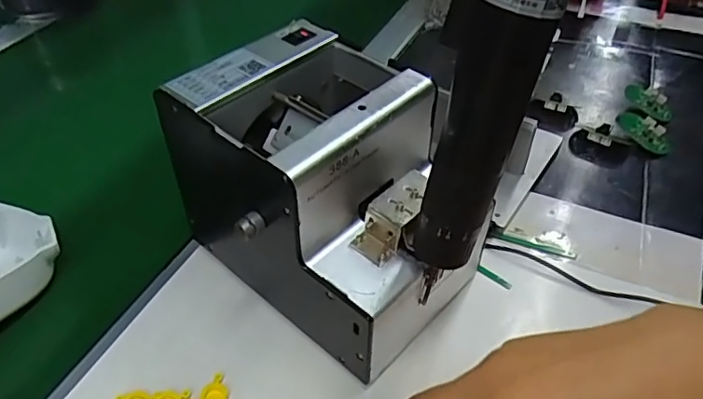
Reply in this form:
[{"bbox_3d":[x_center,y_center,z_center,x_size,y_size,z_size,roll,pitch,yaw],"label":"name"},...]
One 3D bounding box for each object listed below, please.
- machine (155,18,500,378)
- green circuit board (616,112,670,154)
[{"bbox_3d":[-0.018,-0.005,0.380,0.176,0.147,0.132,30,51,27],"label":"machine"},{"bbox_3d":[0.280,-0.064,0.540,0.056,0.011,0.022,40,55,5],"label":"green circuit board"}]

